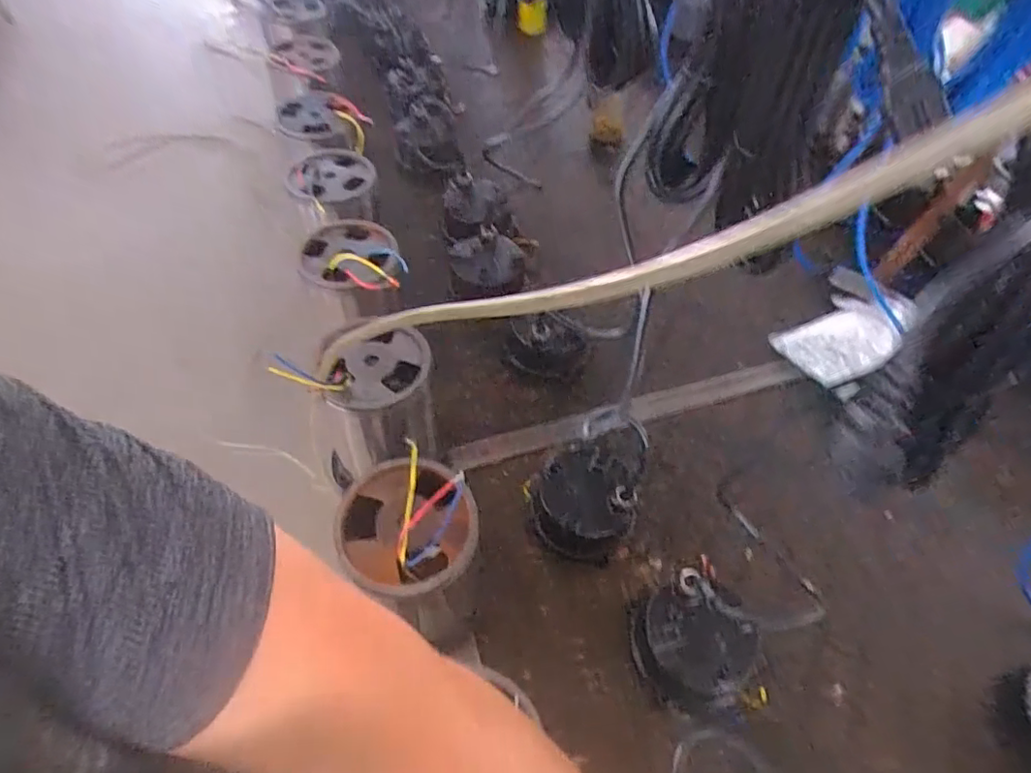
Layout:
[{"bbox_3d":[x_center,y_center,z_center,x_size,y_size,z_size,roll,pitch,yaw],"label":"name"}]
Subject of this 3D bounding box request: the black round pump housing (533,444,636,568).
[{"bbox_3d":[0.083,0.137,0.680,0.121,0.085,0.110,1,53,-2],"label":"black round pump housing"}]

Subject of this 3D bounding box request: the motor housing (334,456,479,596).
[{"bbox_3d":[-0.091,0.112,0.486,0.113,0.050,0.106,1,53,-2],"label":"motor housing"}]

